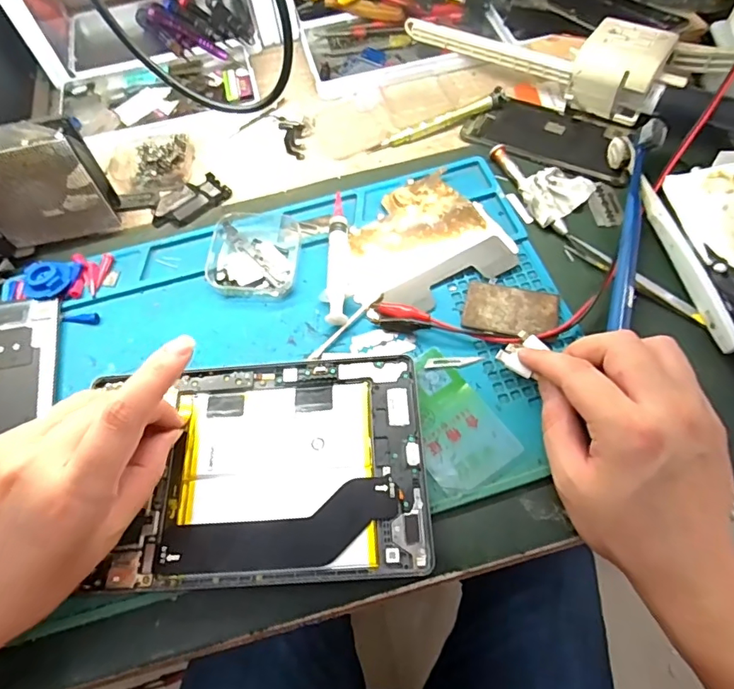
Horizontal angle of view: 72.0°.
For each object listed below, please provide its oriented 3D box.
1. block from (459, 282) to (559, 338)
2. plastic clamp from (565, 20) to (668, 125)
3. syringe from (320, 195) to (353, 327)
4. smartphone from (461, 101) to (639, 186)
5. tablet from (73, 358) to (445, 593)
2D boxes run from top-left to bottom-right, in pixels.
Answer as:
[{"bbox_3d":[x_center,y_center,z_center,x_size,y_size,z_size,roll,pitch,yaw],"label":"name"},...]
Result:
[{"bbox_3d":[0.096,-0.022,0.337,0.060,0.004,0.039,12,63,10],"label":"block"},{"bbox_3d":[0.210,-0.217,0.408,0.079,0.051,0.065,25,66,16],"label":"plastic clamp"},{"bbox_3d":[-0.023,-0.062,0.362,0.021,0.013,0.108,-5,62,1],"label":"syringe"},{"bbox_3d":[0.148,-0.170,0.416,0.131,0.010,0.071,22,65,15],"label":"smartphone"},{"bbox_3d":[-0.054,0.070,0.295,0.171,0.004,0.125,-4,62,2],"label":"tablet"}]

